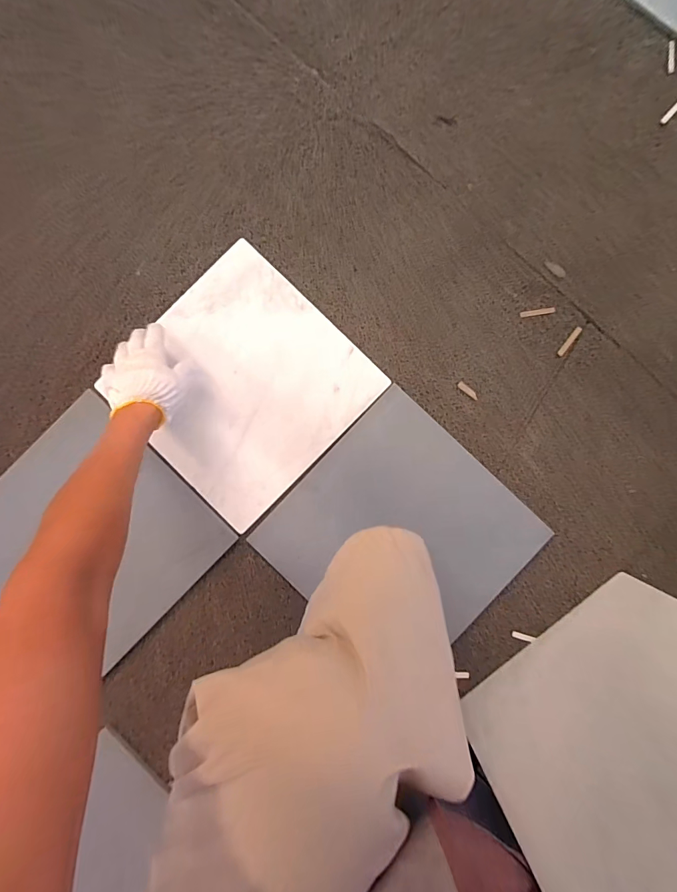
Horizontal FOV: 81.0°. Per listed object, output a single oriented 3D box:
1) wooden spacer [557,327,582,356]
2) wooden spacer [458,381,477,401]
[{"bbox_3d":[0.331,-0.150,0.566,0.009,0.004,0.052,38,86,4],"label":"wooden spacer"},{"bbox_3d":[0.186,-0.079,0.566,0.034,0.004,0.010,38,86,4],"label":"wooden spacer"}]

